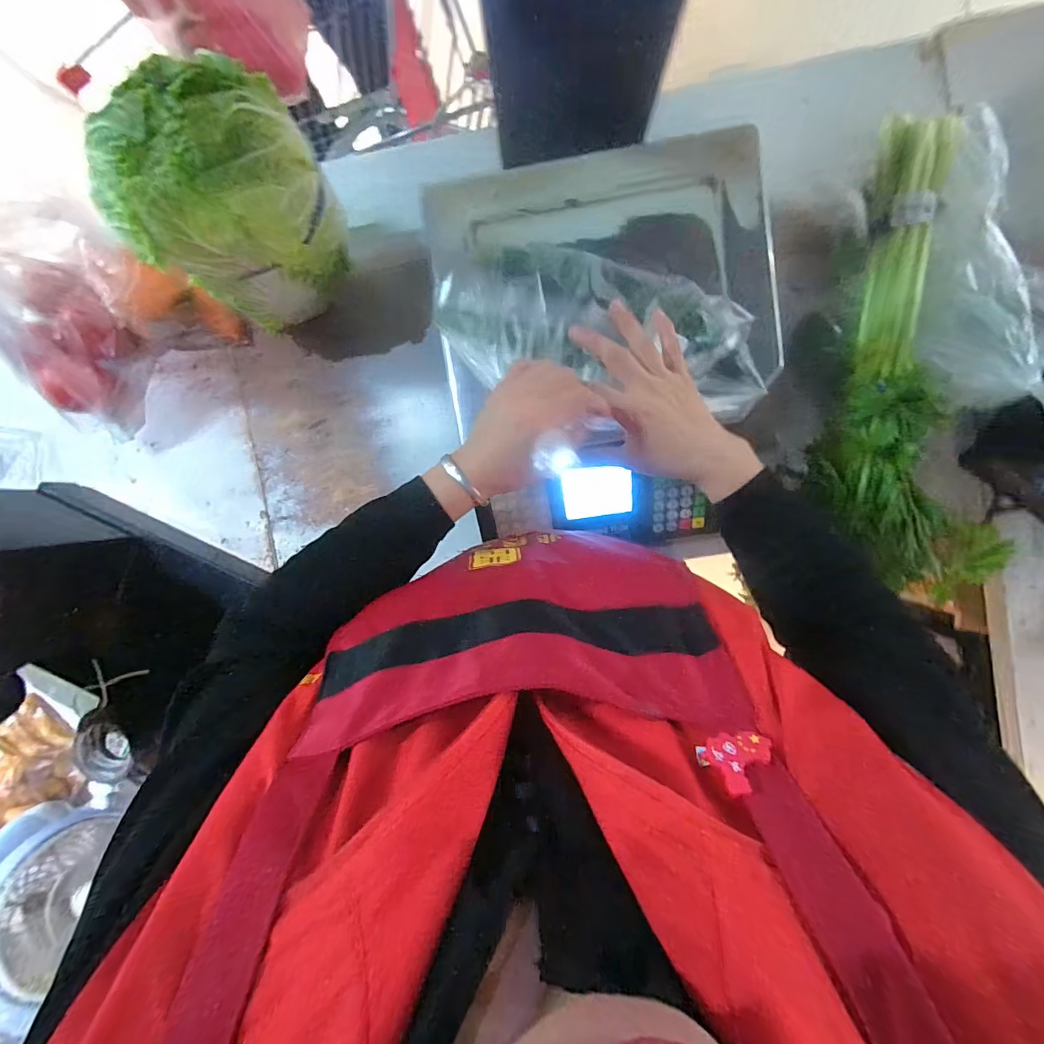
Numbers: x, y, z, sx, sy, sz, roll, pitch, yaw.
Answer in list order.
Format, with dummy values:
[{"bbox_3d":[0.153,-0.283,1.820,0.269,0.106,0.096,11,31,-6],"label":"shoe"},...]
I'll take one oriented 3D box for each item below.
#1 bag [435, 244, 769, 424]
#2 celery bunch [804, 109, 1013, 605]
[{"bbox_3d":[0.079,-0.185,0.431,0.319,0.070,0.127,9,94,-4],"label":"bag"},{"bbox_3d":[0.446,-0.168,0.519,0.188,0.081,0.496,3,94,3],"label":"celery bunch"}]

